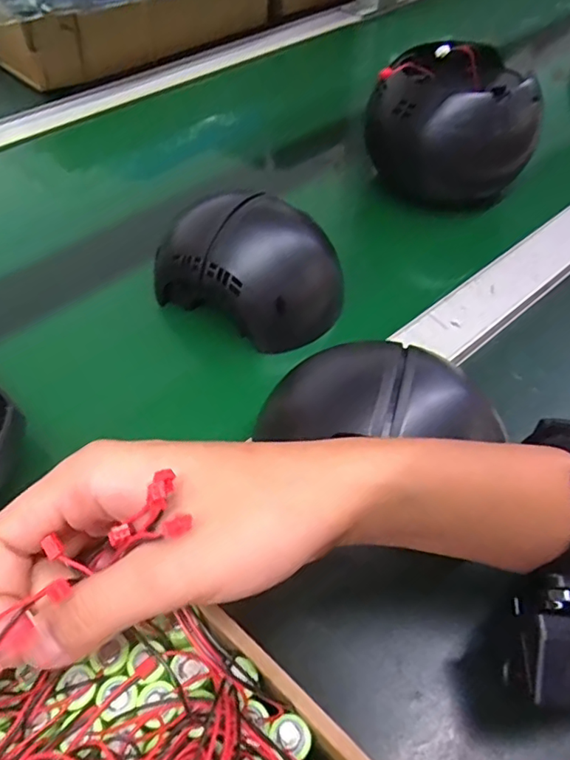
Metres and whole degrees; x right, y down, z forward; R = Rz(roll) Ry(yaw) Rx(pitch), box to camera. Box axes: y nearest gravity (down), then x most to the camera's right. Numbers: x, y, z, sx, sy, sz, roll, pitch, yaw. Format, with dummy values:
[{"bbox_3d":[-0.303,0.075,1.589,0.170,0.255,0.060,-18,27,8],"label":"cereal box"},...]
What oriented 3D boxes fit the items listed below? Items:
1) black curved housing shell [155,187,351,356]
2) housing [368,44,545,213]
[{"bbox_3d":[-0.025,-0.079,0.365,0.117,0.063,0.090,20,51,14],"label":"black curved housing shell"},{"bbox_3d":[0.128,-0.211,0.445,0.117,0.113,0.101,9,49,4],"label":"housing"}]

